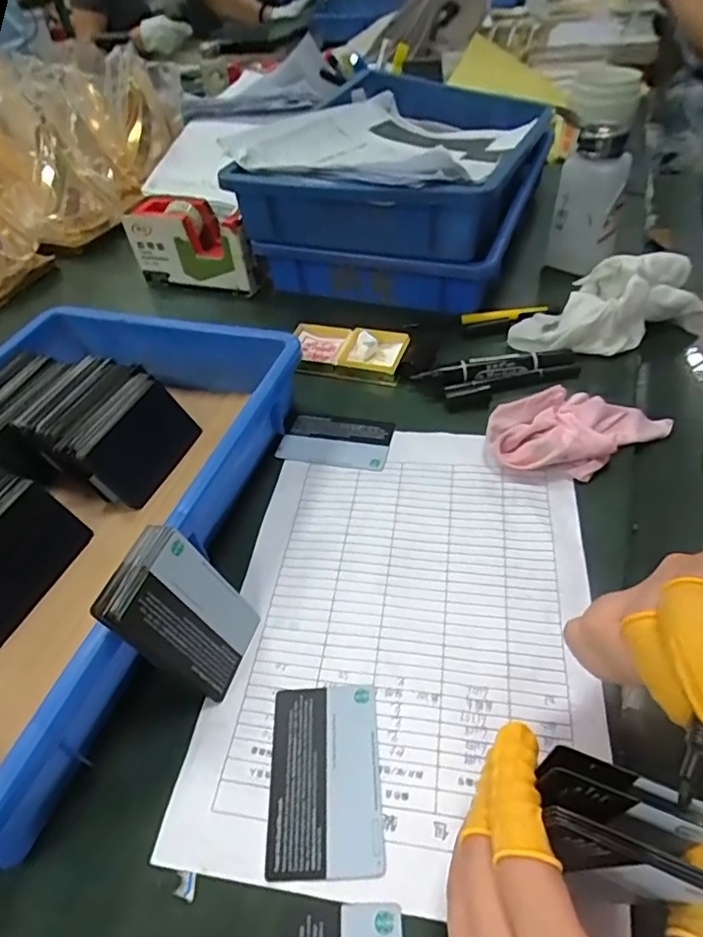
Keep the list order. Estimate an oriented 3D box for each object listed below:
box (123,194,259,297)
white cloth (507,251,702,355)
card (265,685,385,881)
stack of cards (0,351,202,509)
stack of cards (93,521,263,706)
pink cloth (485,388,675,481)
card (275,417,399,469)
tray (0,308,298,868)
[{"bbox_3d":[-0.167,-0.243,0.609,0.140,0.079,0.053,10,49,14],"label":"box"},{"bbox_3d":[0.232,-0.146,0.493,0.180,0.061,0.069,-15,48,-8],"label":"white cloth"},{"bbox_3d":[-0.013,0.150,0.278,0.053,0.004,0.084,-3,45,2],"label":"card"},{"bbox_3d":[-0.207,-0.035,0.435,0.160,0.050,0.102,9,49,14],"label":"stack of cards"},{"bbox_3d":[-0.088,0.079,0.298,0.014,0.089,0.057,-7,42,32],"label":"stack of cards"},{"bbox_3d":[0.171,-0.030,0.411,0.138,0.027,0.067,-17,48,-10],"label":"pink cloth"},{"bbox_3d":[-0.012,-0.023,0.440,0.084,0.004,0.050,8,48,12],"label":"card"},{"bbox_3d":[-0.210,0.027,0.375,0.247,0.059,0.358,11,49,15],"label":"tray"}]

